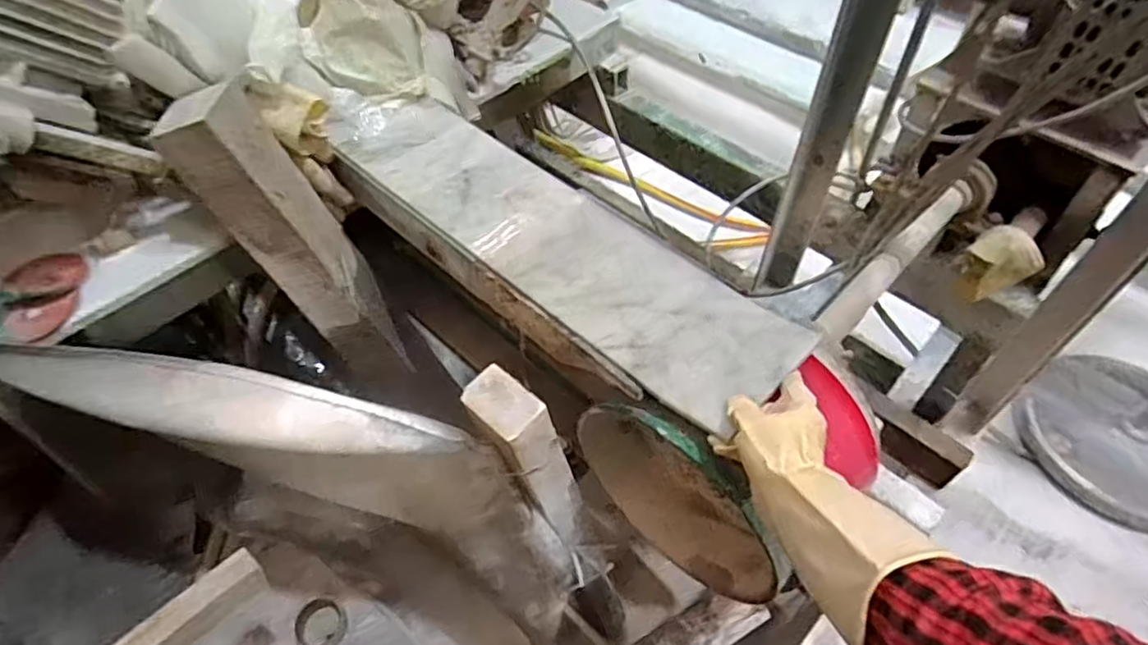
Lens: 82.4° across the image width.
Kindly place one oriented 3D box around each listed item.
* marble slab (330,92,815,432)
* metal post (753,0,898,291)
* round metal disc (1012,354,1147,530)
[{"bbox_3d":[-0.049,-0.115,0.732,0.634,0.020,0.161,37,63,26],"label":"marble slab"},{"bbox_3d":[0.345,-0.280,0.881,0.069,0.657,0.038,15,55,13],"label":"metal post"},{"bbox_3d":[1.148,0.235,1.357,0.356,0.065,0.378,-4,54,5],"label":"round metal disc"}]

